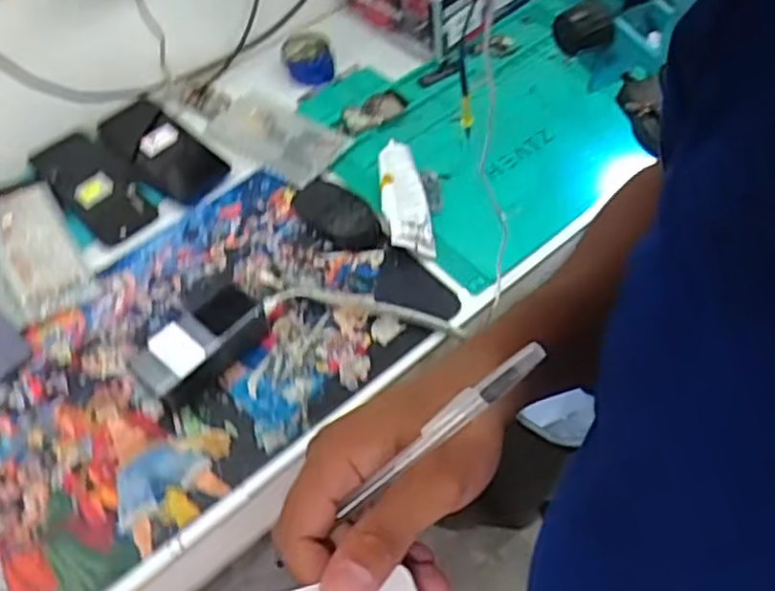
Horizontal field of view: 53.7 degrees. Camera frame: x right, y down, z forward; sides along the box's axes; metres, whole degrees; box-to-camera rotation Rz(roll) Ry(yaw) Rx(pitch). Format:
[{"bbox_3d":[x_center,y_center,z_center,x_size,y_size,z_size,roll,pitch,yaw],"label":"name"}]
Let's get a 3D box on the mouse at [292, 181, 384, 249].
[{"bbox_3d":[-0.056,-0.089,0.831,0.110,0.032,0.056,36,63,22],"label":"mouse"}]

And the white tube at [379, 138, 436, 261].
[{"bbox_3d":[0.017,-0.107,0.846,0.047,0.029,0.144,-9,56,-6],"label":"white tube"}]

